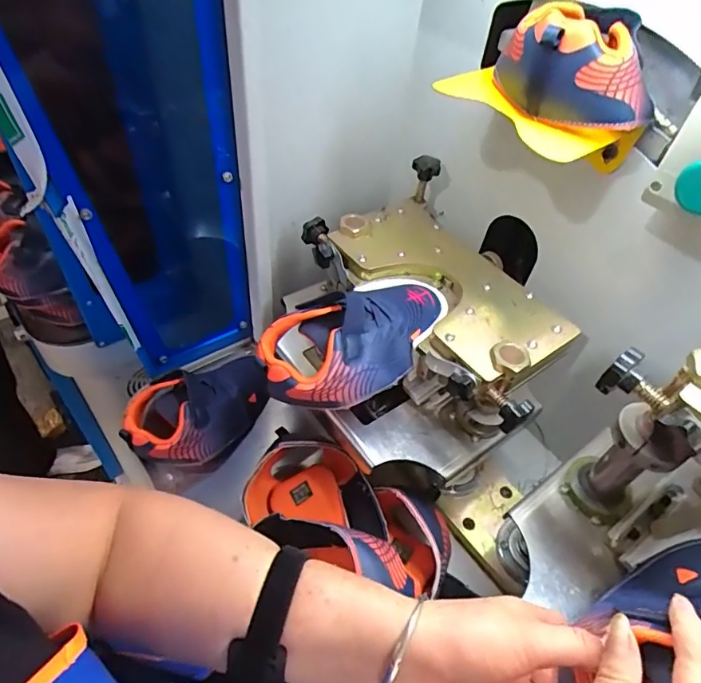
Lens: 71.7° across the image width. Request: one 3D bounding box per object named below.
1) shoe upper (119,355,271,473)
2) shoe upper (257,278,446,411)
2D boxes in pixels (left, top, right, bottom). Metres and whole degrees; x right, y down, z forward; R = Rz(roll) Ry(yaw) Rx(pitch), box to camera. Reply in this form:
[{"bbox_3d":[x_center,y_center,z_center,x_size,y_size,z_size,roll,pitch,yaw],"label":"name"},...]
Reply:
[{"bbox_3d":[-0.189,0.086,0.642,0.206,0.081,0.118,-34,60,-31],"label":"shoe upper"},{"bbox_3d":[0.012,-0.015,0.490,0.112,0.070,0.213,35,53,22],"label":"shoe upper"}]

